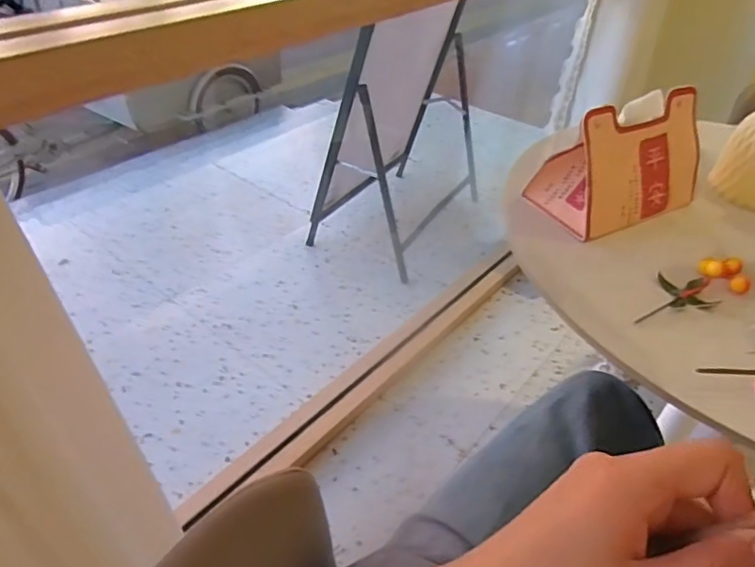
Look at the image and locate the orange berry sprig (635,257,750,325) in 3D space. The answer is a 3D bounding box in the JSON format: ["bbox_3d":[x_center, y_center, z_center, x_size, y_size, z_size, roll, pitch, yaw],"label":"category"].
[{"bbox_3d":[0.321,0.005,0.580,0.138,0.024,0.059,-25,47,-13],"label":"orange berry sprig"}]

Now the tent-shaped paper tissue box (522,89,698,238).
[{"bbox_3d":[0.308,-0.150,0.684,0.203,0.128,0.101,-14,43,-20],"label":"tent-shaped paper tissue box"}]

